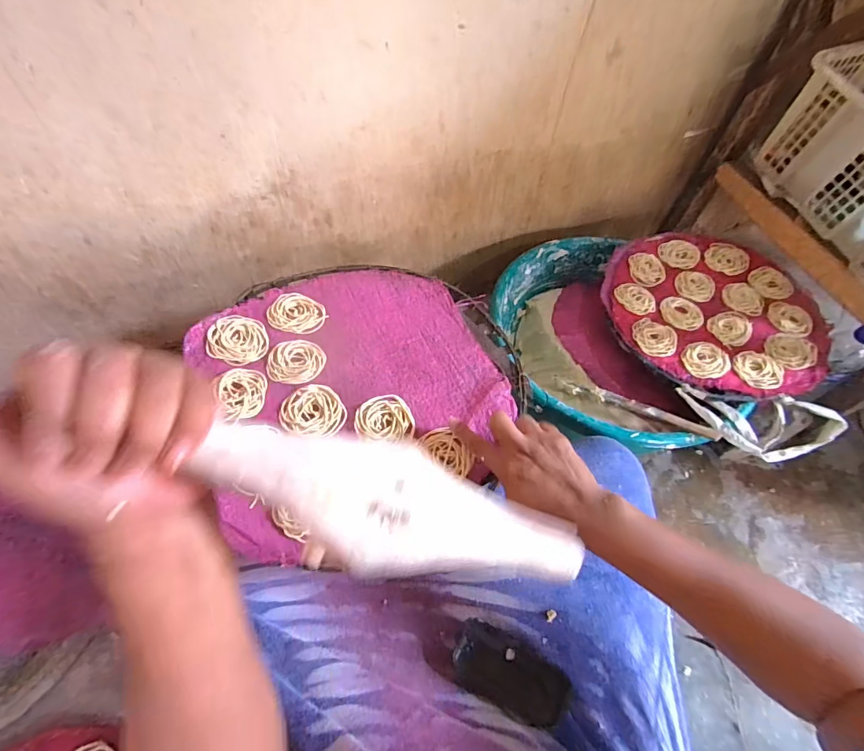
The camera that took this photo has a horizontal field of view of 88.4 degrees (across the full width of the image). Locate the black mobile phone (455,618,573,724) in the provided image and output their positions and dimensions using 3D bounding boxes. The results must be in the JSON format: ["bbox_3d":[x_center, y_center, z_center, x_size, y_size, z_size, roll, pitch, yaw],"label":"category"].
[{"bbox_3d":[0.076,0.293,0.439,0.112,0.007,0.061,24,58,11],"label":"black mobile phone"}]

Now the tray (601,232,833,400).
[{"bbox_3d":[0.477,-0.114,0.754,0.346,0.029,0.341,2,57,-3],"label":"tray"}]

